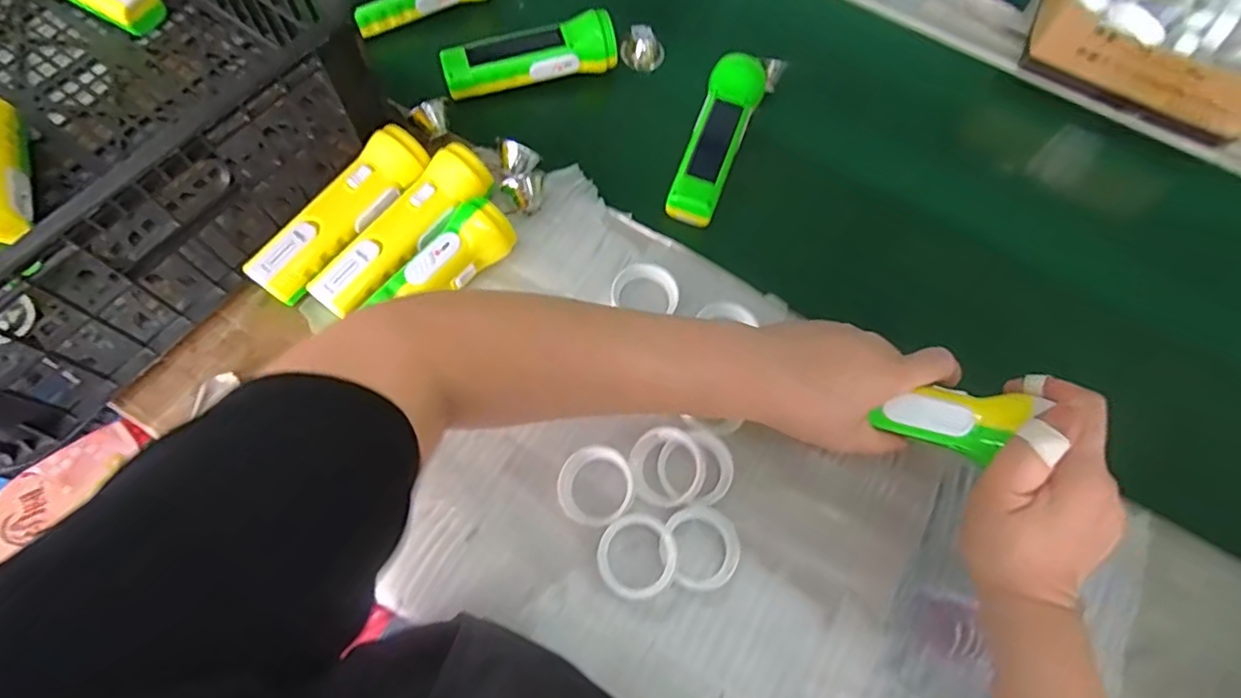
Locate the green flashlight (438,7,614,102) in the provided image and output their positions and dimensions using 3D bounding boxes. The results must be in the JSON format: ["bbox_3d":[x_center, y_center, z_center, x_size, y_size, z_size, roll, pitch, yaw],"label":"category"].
[{"bbox_3d":[-0.087,-0.285,0.553,0.159,0.049,0.056,-11,69,-9],"label":"green flashlight"}]

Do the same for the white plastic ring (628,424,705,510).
[{"bbox_3d":[0.034,0.086,0.422,0.055,0.011,0.055,-6,75,22],"label":"white plastic ring"}]

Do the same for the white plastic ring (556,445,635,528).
[{"bbox_3d":[-0.018,0.098,0.422,0.054,0.018,0.054,2,67,-4],"label":"white plastic ring"}]

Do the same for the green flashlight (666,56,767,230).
[{"bbox_3d":[0.087,-0.190,0.527,0.045,0.040,0.161,21,68,5],"label":"green flashlight"}]

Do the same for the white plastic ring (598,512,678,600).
[{"bbox_3d":[0.011,0.140,0.397,0.052,0.008,0.053,-4,69,12],"label":"white plastic ring"}]

